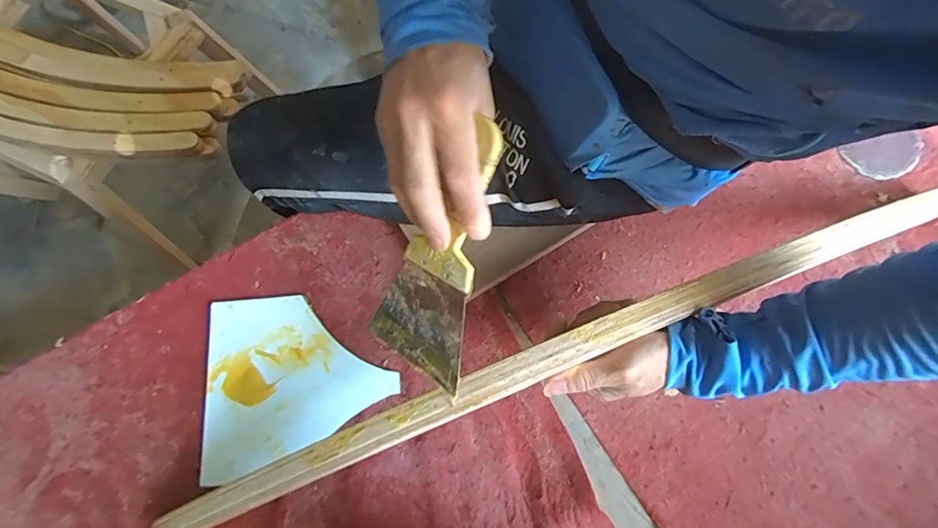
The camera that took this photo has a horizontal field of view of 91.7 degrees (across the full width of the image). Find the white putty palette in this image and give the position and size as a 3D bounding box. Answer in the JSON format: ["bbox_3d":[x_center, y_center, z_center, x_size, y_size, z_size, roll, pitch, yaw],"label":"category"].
[{"bbox_3d":[-0.177,0.119,0.475,0.189,0.007,0.174,-6,75,-1],"label":"white putty palette"}]

